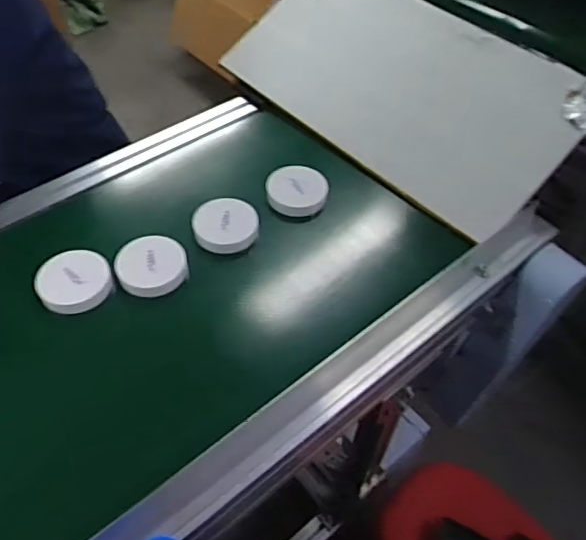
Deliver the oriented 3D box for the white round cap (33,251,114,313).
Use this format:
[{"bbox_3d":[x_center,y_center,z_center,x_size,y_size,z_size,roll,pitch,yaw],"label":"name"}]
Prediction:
[{"bbox_3d":[-0.243,0.013,0.633,0.076,0.013,0.078,1,51,-1],"label":"white round cap"}]

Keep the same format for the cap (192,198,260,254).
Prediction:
[{"bbox_3d":[-0.082,-0.054,0.693,0.077,0.023,0.069,-7,52,-8],"label":"cap"}]

